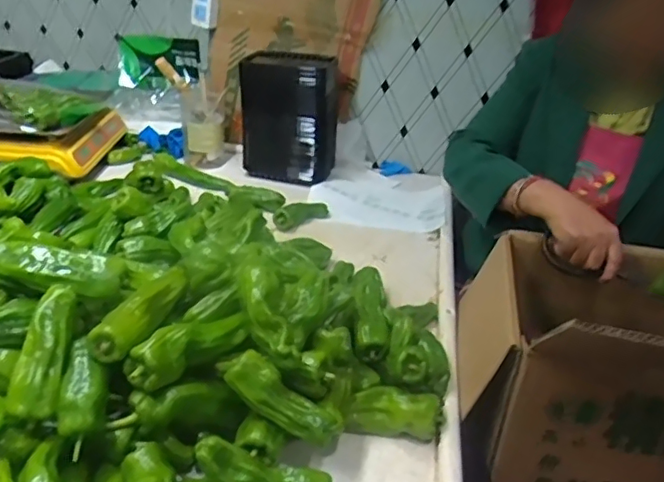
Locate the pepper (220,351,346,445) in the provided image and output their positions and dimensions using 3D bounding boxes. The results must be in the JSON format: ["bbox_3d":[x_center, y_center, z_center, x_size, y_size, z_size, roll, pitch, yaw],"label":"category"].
[{"bbox_3d":[-0.046,0.163,0.590,0.130,0.032,0.043,36,28,-7],"label":"pepper"}]

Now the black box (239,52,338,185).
[{"bbox_3d":[-0.088,-0.277,1.282,0.198,0.230,0.162,9,28,7],"label":"black box"}]

